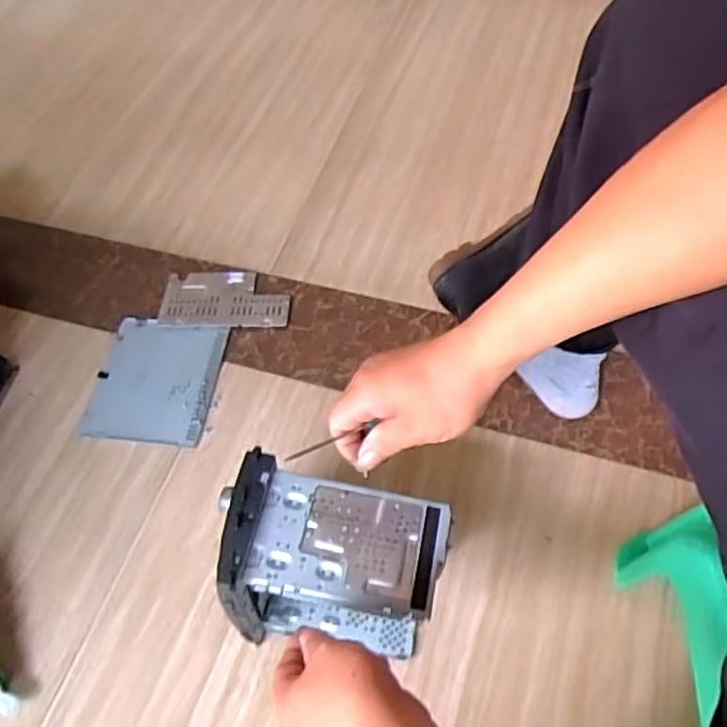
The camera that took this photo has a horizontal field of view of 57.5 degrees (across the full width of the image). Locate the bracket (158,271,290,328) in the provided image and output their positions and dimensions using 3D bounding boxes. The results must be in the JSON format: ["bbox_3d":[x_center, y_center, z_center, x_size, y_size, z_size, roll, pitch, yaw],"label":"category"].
[{"bbox_3d":[-0.191,-0.091,0.923,0.175,0.013,0.098,-1,57,4],"label":"bracket"}]

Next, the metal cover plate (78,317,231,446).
[{"bbox_3d":[-0.269,0.019,0.862,0.155,0.010,0.175,5,58,8],"label":"metal cover plate"}]

